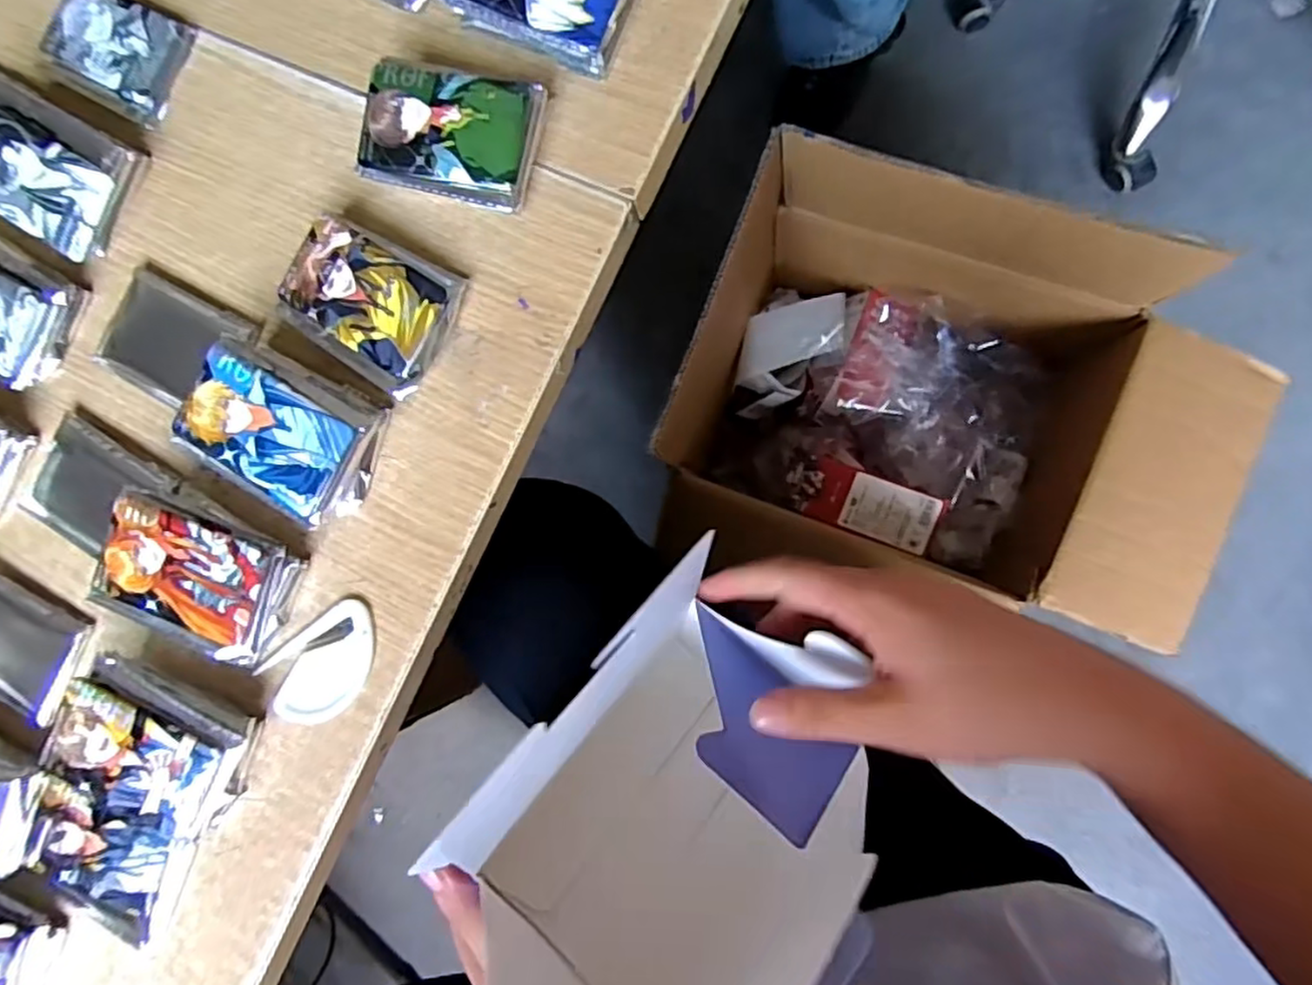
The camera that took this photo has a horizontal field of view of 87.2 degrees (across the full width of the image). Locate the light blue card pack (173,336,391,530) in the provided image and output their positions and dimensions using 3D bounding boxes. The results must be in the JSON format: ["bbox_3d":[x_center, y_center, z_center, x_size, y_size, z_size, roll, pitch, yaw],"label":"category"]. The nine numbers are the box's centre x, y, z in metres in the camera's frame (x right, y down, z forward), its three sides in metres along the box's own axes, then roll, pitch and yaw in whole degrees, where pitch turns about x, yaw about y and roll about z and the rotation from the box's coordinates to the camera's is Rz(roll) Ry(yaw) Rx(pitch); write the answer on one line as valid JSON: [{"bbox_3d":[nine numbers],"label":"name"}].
[{"bbox_3d":[-0.195,-0.031,0.362,0.086,0.040,0.068,26,88,9],"label":"light blue card pack"}]

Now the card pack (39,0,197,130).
[{"bbox_3d":[-0.327,-0.269,0.418,0.090,0.012,0.064,28,89,9],"label":"card pack"}]

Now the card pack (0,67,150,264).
[{"bbox_3d":[-0.356,-0.189,0.399,0.103,0.043,0.074,32,89,9],"label":"card pack"}]

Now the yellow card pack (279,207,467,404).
[{"bbox_3d":[-0.156,-0.102,0.371,0.088,0.024,0.070,27,88,9],"label":"yellow card pack"}]

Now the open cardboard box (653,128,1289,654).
[{"bbox_3d":[0.287,-0.065,0.656,0.471,0.335,0.287,23,90,12],"label":"open cardboard box"}]

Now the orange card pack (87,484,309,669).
[{"bbox_3d":[-0.241,0.044,0.361,0.088,0.041,0.067,22,88,9],"label":"orange card pack"}]

